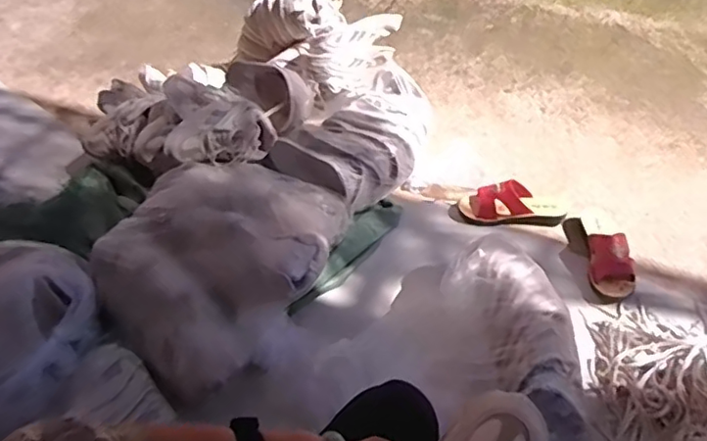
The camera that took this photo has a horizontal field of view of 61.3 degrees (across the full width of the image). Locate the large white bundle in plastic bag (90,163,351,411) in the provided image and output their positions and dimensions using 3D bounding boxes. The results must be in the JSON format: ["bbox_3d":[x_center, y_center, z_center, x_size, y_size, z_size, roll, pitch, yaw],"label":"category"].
[{"bbox_3d":[-0.233,0.053,1.128,0.360,0.153,0.467,36,57,28],"label":"large white bundle in plastic bag"}]

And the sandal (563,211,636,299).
[{"bbox_3d":[0.509,0.058,1.230,0.085,0.075,0.225,-7,48,-6],"label":"sandal"}]

